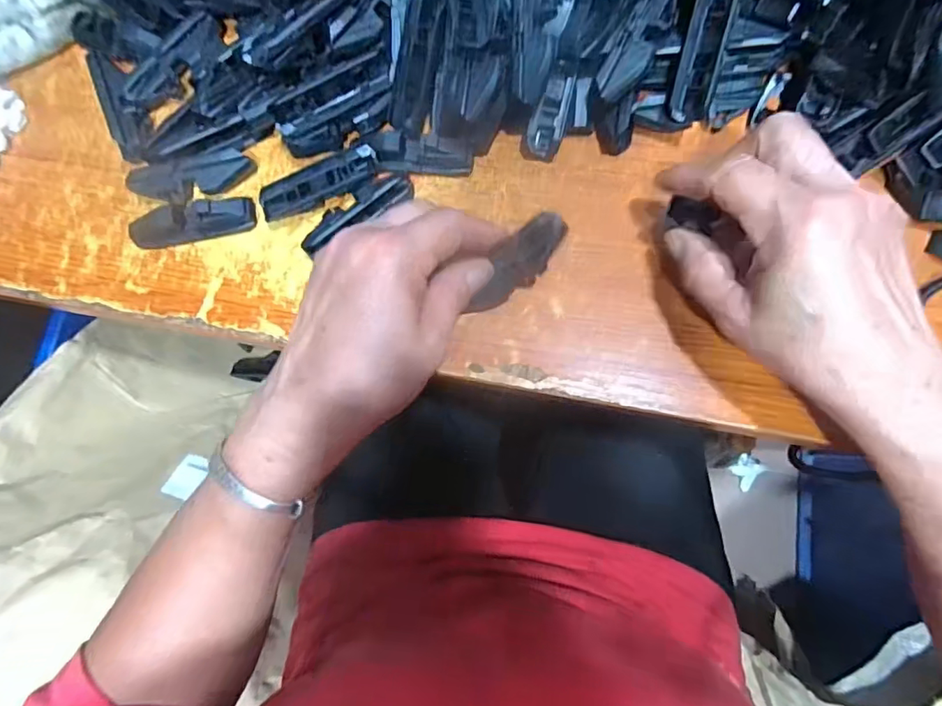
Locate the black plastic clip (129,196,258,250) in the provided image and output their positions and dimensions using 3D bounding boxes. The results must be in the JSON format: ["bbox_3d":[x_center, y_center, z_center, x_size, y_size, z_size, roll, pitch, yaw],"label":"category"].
[{"bbox_3d":[-0.168,-0.078,0.311,0.074,0.020,0.021,-9,79,2],"label":"black plastic clip"}]

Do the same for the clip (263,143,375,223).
[{"bbox_3d":[-0.089,-0.099,0.310,0.072,0.008,0.022,-20,79,0],"label":"clip"}]

